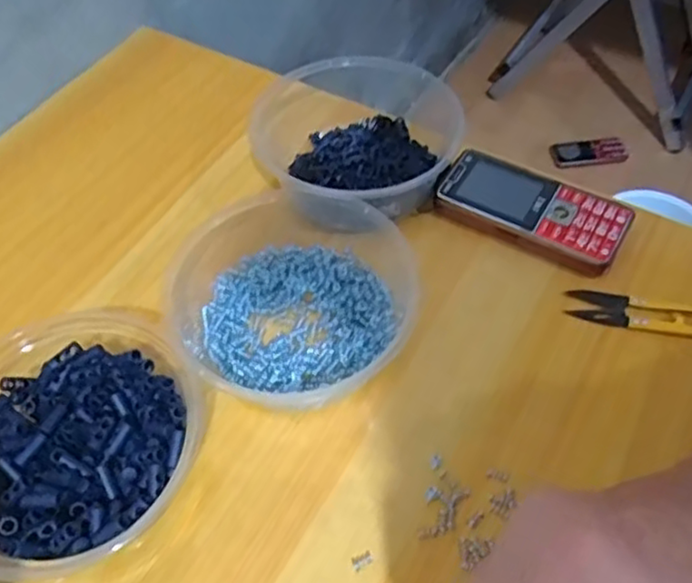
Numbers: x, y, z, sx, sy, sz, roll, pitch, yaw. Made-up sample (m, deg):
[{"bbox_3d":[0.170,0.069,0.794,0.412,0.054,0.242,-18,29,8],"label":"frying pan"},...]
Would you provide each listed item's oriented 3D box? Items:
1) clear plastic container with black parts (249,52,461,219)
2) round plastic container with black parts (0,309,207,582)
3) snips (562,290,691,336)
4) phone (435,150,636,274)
[{"bbox_3d":[0.001,-0.110,0.473,0.144,0.054,0.157,14,56,11],"label":"clear plastic container with black parts"},{"bbox_3d":[-0.145,0.077,0.356,0.148,0.053,0.146,-1,55,1],"label":"round plastic container with black parts"},{"bbox_3d":[0.195,0.013,0.411,0.104,0.015,0.023,12,56,10],"label":"snips"},{"bbox_3d":[0.128,-0.057,0.457,0.125,0.020,0.054,26,59,18],"label":"phone"}]

